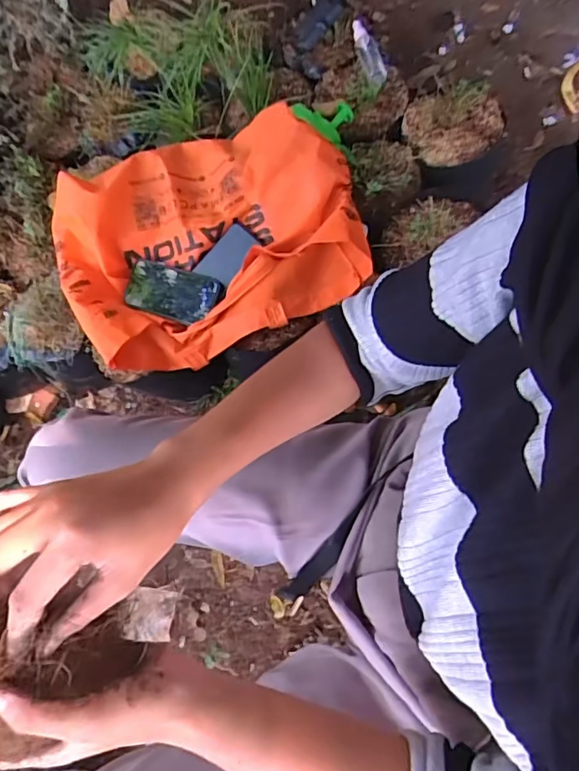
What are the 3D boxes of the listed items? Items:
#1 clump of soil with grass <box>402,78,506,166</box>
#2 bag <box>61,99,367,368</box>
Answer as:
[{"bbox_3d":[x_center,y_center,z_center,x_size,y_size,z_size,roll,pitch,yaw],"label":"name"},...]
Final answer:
[{"bbox_3d":[0.250,-0.392,0.794,0.148,0.067,0.093,-8,63,-2],"label":"clump of soil with grass"},{"bbox_3d":[-0.125,-0.212,0.779,0.432,0.152,0.316,-11,64,-4],"label":"bag"}]

